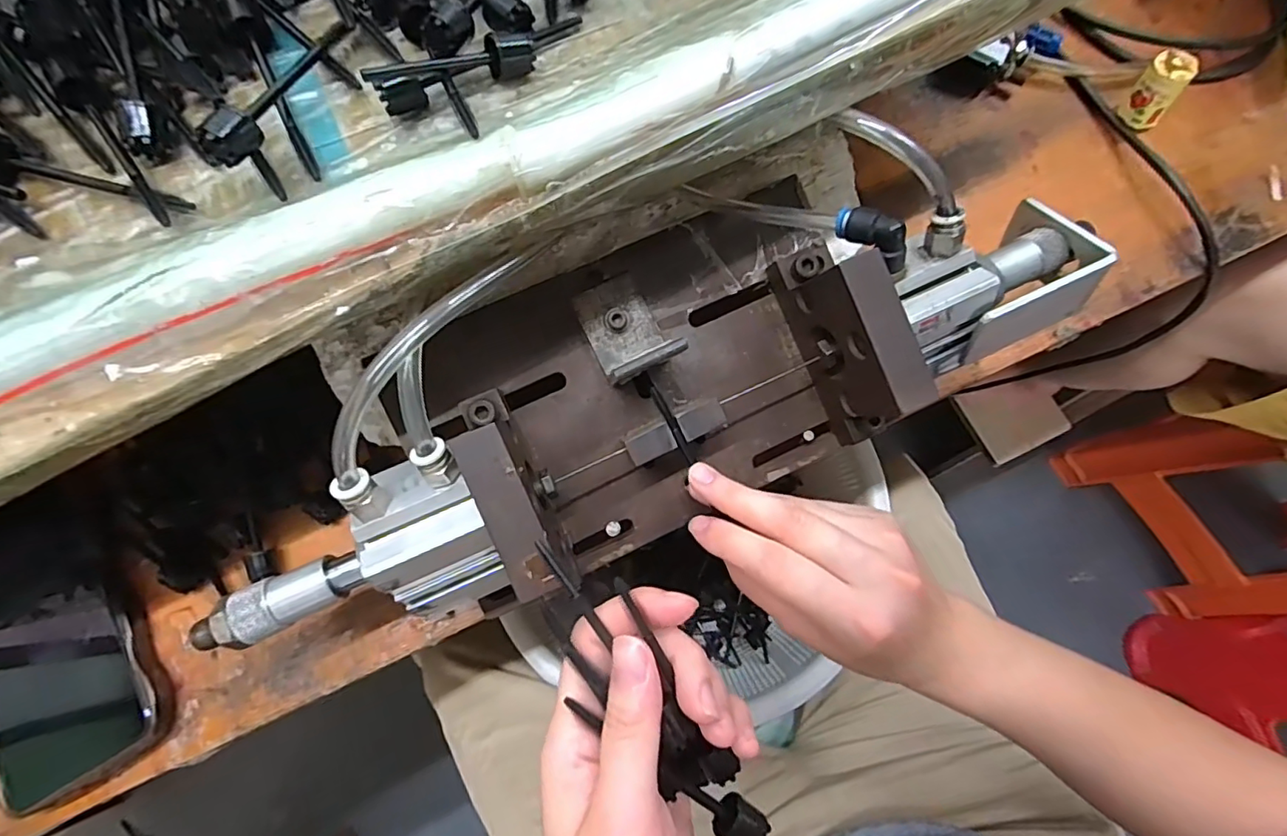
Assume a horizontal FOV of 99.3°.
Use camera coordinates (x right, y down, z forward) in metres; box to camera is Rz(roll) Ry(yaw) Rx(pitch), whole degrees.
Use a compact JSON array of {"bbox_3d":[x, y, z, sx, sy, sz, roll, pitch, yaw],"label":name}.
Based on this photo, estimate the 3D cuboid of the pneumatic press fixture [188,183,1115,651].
[{"bbox_3d":[0.012,-0.022,0.276,0.416,0.107,0.136,-25,75,-7],"label":"pneumatic press fixture"}]

